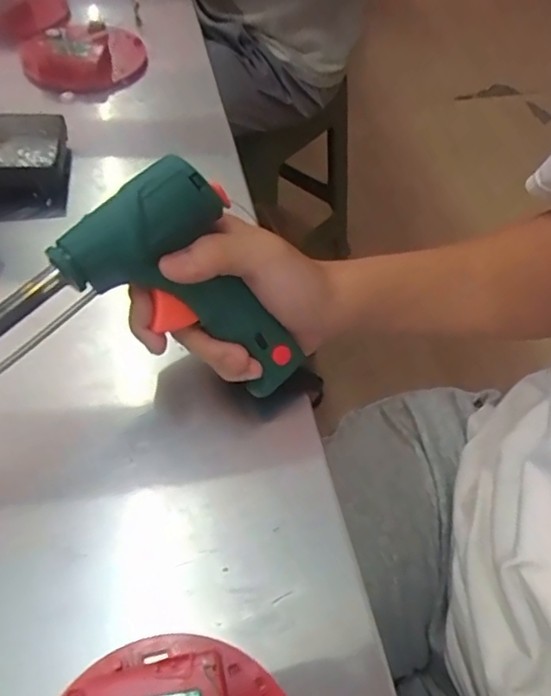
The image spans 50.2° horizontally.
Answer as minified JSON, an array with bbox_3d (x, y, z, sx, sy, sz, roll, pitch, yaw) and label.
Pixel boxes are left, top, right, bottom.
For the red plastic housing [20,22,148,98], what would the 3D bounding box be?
[{"bbox_3d":[-0.198,-0.303,0.607,0.124,0.038,0.093,-8,54,-8],"label":"red plastic housing"}]

